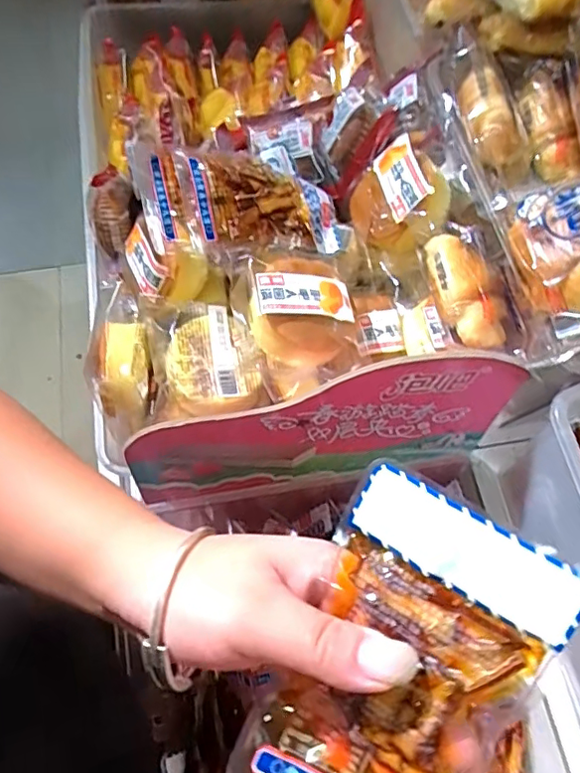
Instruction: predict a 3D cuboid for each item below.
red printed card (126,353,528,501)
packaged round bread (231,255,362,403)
[{"bbox_3d":[0.017,0.036,0.397,0.269,0.142,0.004,-10,56,2],"label":"red printed card"},{"bbox_3d":[0.007,-0.050,0.402,0.080,0.056,0.098,-18,68,-10],"label":"packaged round bread"}]

